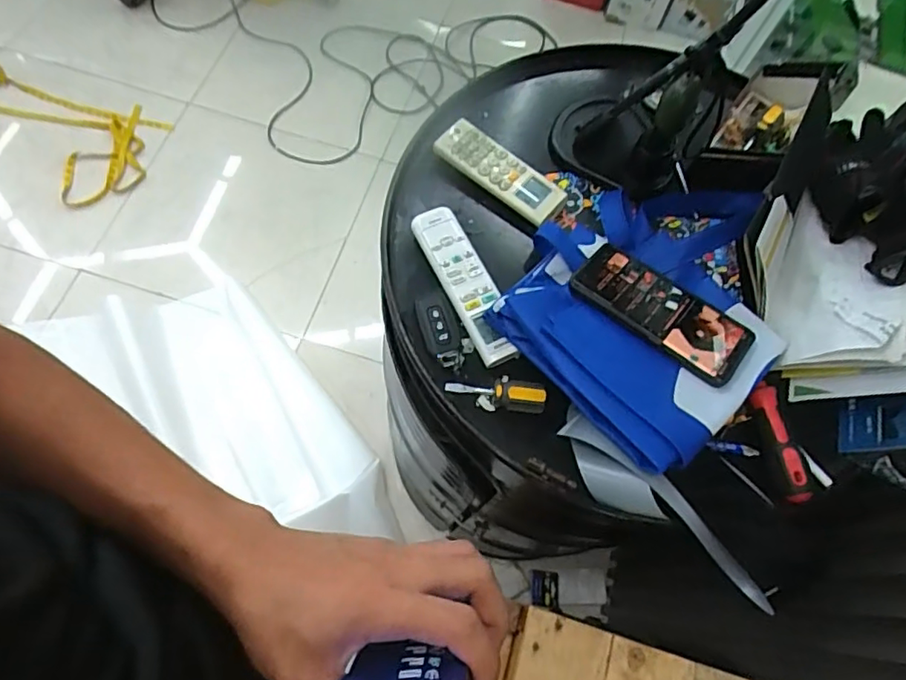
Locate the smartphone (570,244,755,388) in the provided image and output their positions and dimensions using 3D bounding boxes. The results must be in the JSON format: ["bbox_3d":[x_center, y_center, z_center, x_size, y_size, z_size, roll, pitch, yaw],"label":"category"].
[{"bbox_3d":[0.197,-0.029,0.552,0.167,0.016,0.078,39,63,18],"label":"smartphone"}]

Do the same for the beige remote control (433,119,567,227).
[{"bbox_3d":[0.051,-0.179,0.628,0.143,0.028,0.053,35,69,-2],"label":"beige remote control"}]

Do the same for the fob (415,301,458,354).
[{"bbox_3d":[-0.016,-0.015,0.563,0.030,0.009,0.061,-17,70,-13],"label":"fob"}]

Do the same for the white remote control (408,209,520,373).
[{"bbox_3d":[0.014,-0.057,0.577,0.046,0.020,0.169,-23,72,-15],"label":"white remote control"}]

